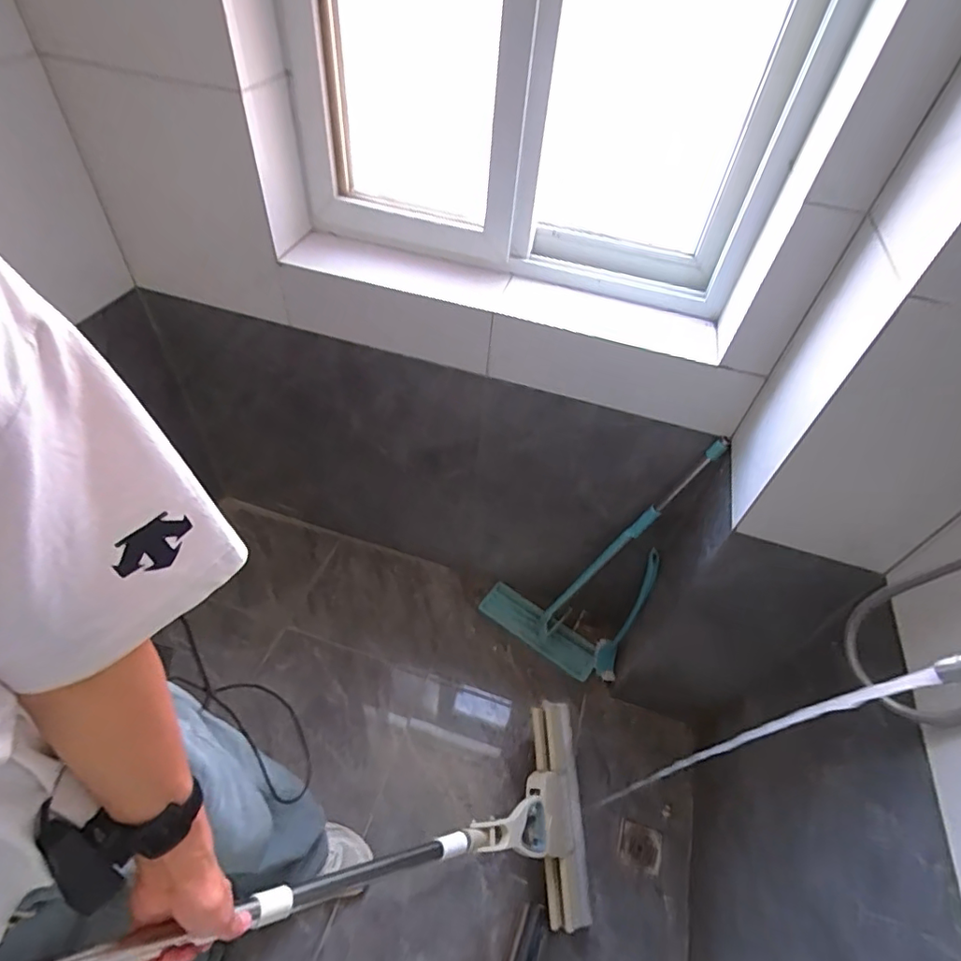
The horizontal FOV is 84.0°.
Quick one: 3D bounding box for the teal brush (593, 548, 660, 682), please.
[{"bbox_3d":[0.353,0.319,1.265,0.065,0.354,0.063,26,14,16],"label":"teal brush"}]

